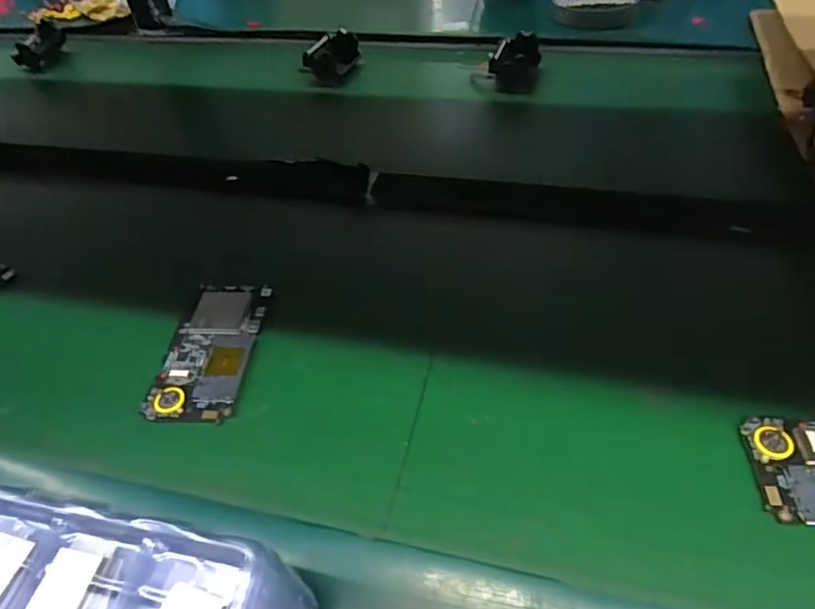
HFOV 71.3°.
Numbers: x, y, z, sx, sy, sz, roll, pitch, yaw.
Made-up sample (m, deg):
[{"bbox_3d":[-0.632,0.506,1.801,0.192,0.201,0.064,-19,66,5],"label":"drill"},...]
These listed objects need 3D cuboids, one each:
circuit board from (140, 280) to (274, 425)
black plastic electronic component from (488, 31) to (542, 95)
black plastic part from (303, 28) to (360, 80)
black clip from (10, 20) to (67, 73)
[{"bbox_3d":[-0.146,0.030,0.424,0.064,0.011,0.125,0,44,11],"label":"circuit board"},{"bbox_3d":[0.128,-0.285,0.677,0.057,0.042,0.072,3,45,15],"label":"black plastic electronic component"},{"bbox_3d":[-0.091,-0.318,0.721,0.052,0.035,0.079,14,49,24],"label":"black plastic part"},{"bbox_3d":[-0.534,-0.373,0.819,0.031,0.040,0.073,23,74,25],"label":"black clip"}]

